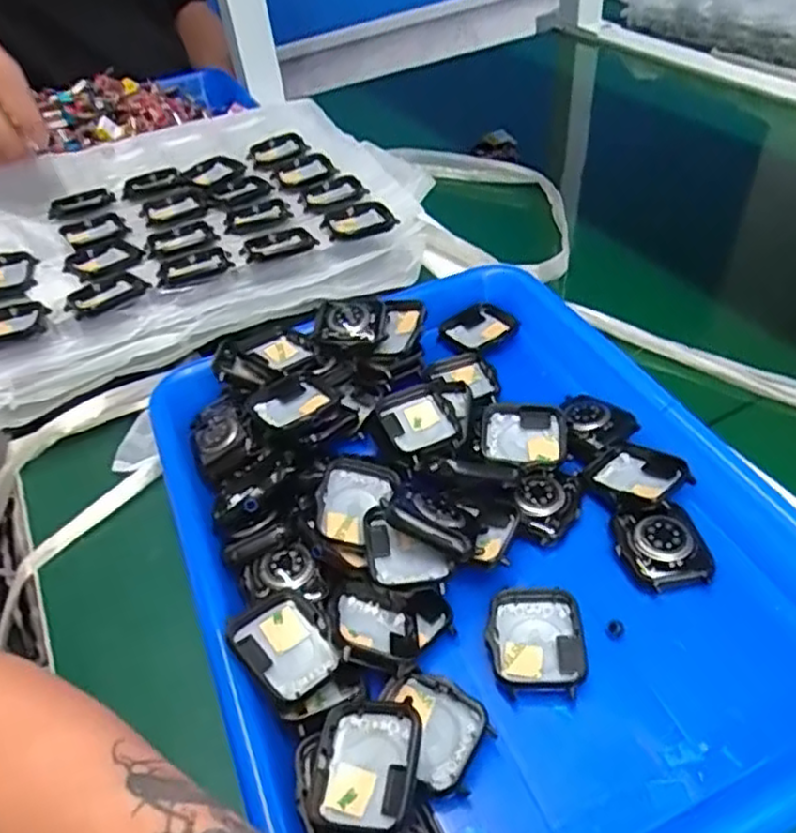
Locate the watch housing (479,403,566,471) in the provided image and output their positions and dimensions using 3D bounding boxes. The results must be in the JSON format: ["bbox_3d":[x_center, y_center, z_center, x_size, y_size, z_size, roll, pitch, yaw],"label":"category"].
[{"bbox_3d":[0.065,0.009,0.358,0.043,0.008,0.038,1,45,11],"label":"watch housing"}]

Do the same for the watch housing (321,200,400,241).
[{"bbox_3d":[-0.027,-0.134,0.481,0.046,0.009,0.035,-22,45,-12],"label":"watch housing"}]

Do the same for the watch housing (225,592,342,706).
[{"bbox_3d":[-0.044,0.092,0.281,0.036,0.010,0.041,-34,49,-23],"label":"watch housing"}]

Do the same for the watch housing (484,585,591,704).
[{"bbox_3d":[0.058,0.094,0.291,0.038,0.010,0.045,-3,45,7],"label":"watch housing"}]

